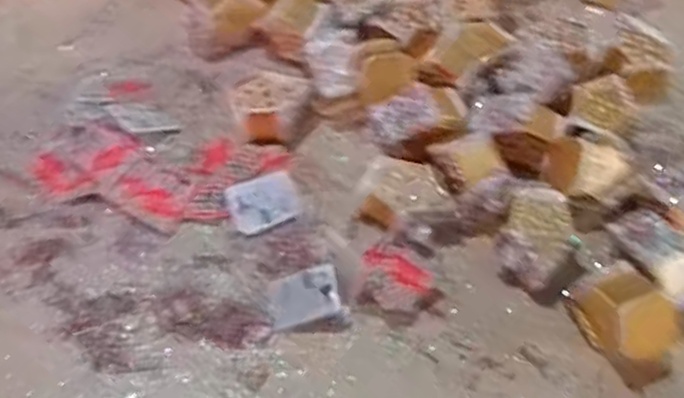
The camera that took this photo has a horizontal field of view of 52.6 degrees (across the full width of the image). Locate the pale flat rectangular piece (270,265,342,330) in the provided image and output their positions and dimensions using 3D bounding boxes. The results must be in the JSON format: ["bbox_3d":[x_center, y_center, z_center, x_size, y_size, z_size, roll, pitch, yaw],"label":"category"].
[{"bbox_3d":[-0.031,0.081,0.572,0.058,0.008,0.040,-19,72,4],"label":"pale flat rectangular piece"}]

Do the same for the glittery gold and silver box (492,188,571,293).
[{"bbox_3d":[0.163,0.035,0.592,0.058,0.043,0.080,25,62,16],"label":"glittery gold and silver box"}]

